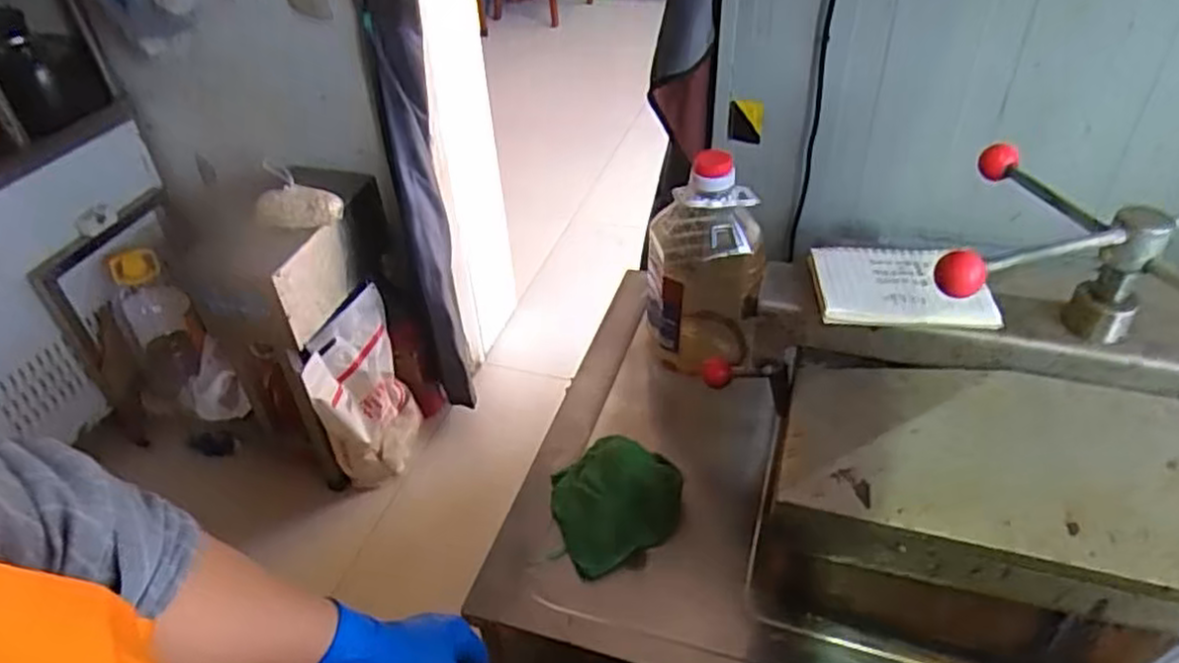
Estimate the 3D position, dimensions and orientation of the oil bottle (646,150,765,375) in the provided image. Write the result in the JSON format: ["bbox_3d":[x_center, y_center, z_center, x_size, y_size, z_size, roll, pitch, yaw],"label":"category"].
[{"bbox_3d":[0.134,-0.084,0.881,0.129,0.267,0.112,5,41,10],"label":"oil bottle"}]

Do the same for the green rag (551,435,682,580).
[{"bbox_3d":[0.026,0.166,0.749,0.118,0.062,0.116,-16,42,-15],"label":"green rag"}]

